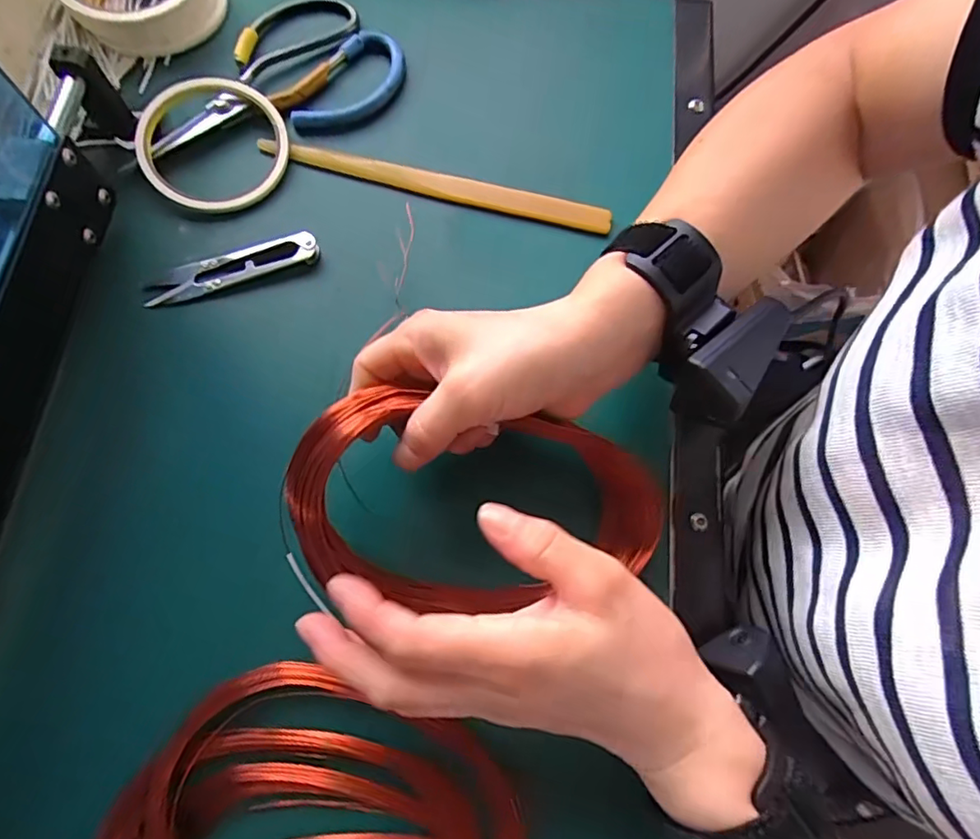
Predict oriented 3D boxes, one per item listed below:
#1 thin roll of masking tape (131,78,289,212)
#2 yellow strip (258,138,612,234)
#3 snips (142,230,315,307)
[{"bbox_3d":[-0.172,-0.172,0.350,0.088,0.018,0.084,1,73,-2],"label":"thin roll of masking tape"},{"bbox_3d":[-0.035,-0.151,0.356,0.224,0.005,0.016,14,73,3],"label":"yellow strip"},{"bbox_3d":[-0.153,-0.089,0.337,0.102,0.016,0.024,-15,74,-6],"label":"snips"}]

